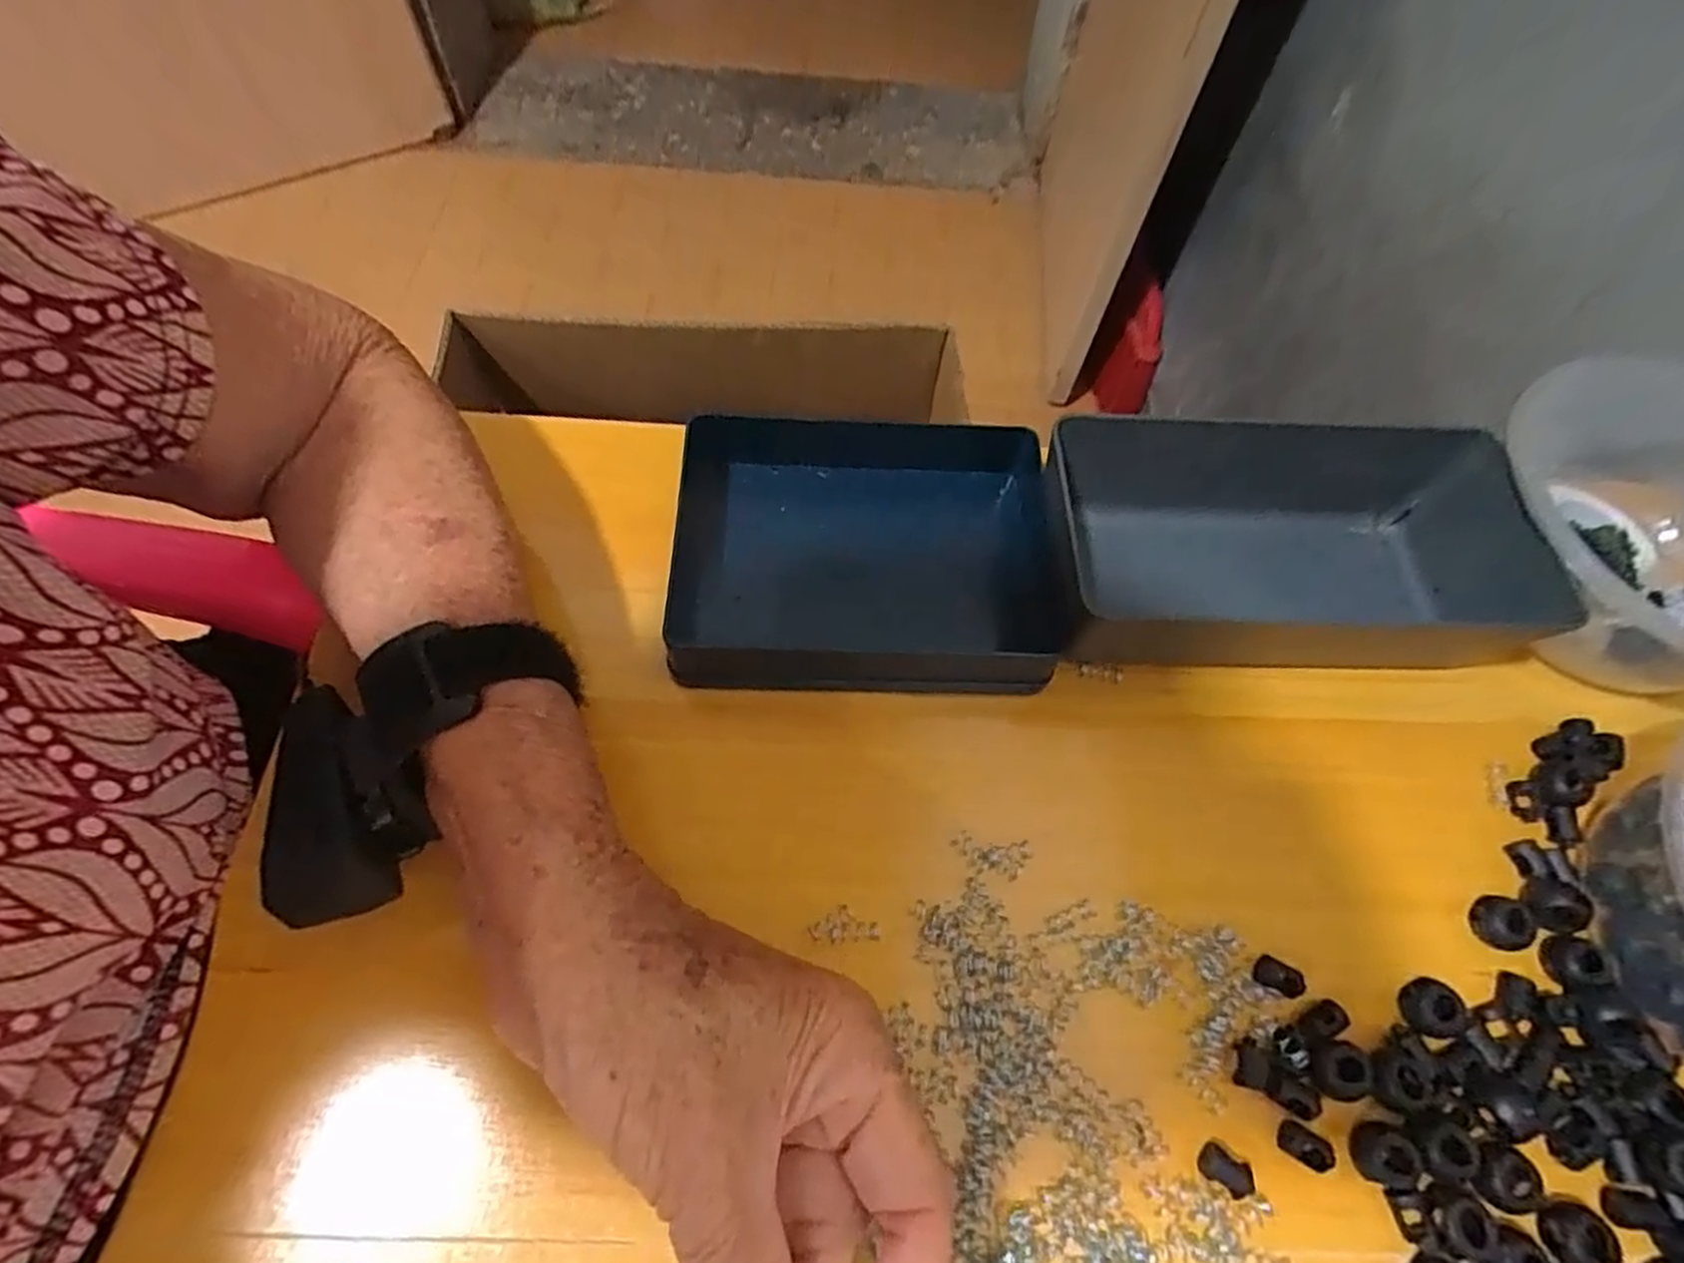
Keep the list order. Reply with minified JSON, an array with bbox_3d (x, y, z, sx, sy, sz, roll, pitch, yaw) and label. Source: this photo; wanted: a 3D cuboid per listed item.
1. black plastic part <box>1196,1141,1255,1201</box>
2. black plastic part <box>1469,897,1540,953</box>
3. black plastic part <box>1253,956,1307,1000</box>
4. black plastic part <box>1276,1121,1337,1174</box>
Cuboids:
[{"bbox_3d":[0.116,0.162,0.228,0.017,0.006,0.010,30,66,11],"label":"black plastic part"},{"bbox_3d":[0.230,0.102,0.266,0.015,0.011,0.017,-3,64,-5],"label":"black plastic part"},{"bbox_3d":[0.146,0.115,0.253,0.016,0.004,0.009,27,65,9],"label":"black plastic part"},{"bbox_3d":[0.142,0.157,0.233,0.015,0.006,0.009,31,66,11],"label":"black plastic part"}]

